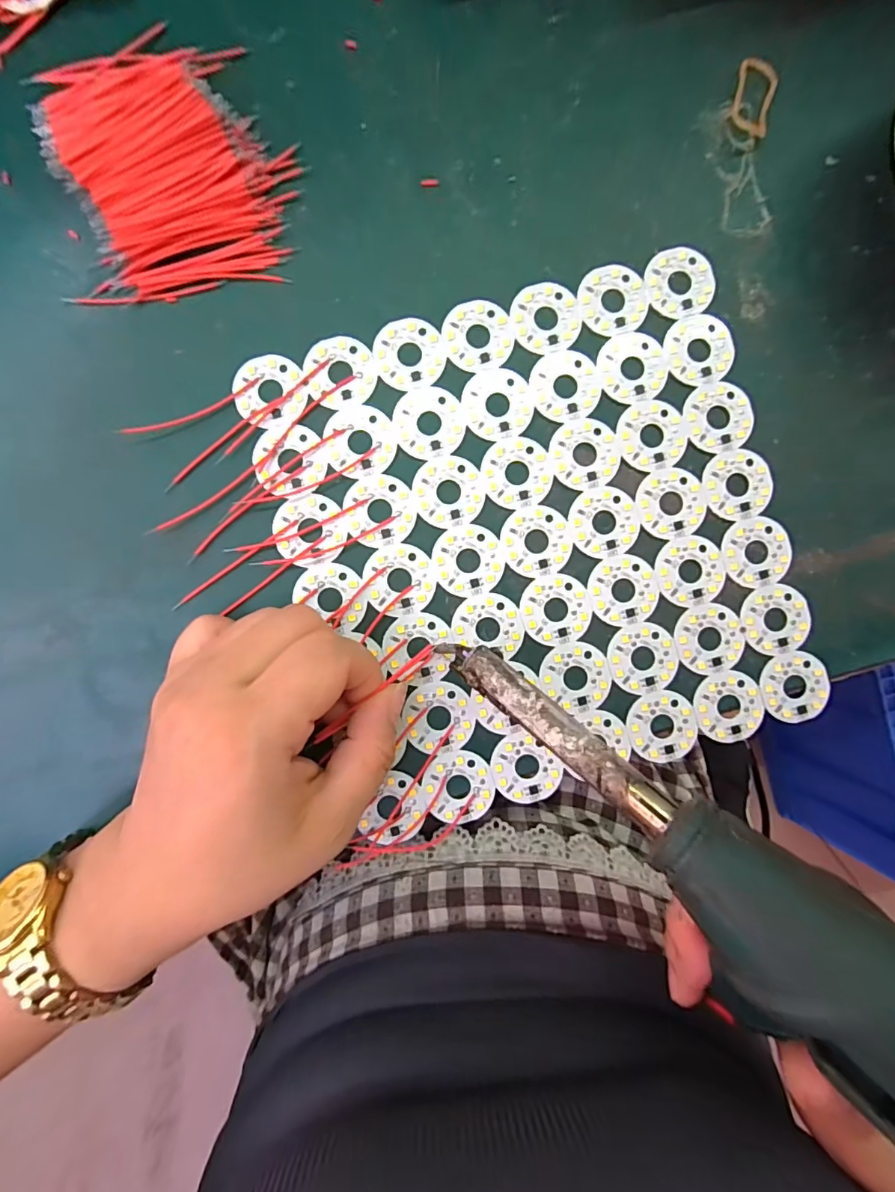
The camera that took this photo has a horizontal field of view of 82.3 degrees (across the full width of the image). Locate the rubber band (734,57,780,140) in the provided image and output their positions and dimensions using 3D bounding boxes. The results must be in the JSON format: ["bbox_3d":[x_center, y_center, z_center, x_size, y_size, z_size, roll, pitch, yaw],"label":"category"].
[{"bbox_3d":[0.135,-0.219,0.225,0.017,0.005,0.030,8,90,-2],"label":"rubber band"}]

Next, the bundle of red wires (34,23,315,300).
[{"bbox_3d":[-0.115,-0.178,0.210,0.097,0.016,0.100,-8,90,-2],"label":"bundle of red wires"}]

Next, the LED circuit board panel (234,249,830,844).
[{"bbox_3d":[0.041,-0.023,0.222,0.207,0.004,0.205,-16,91,-2],"label":"LED circuit board panel"}]

